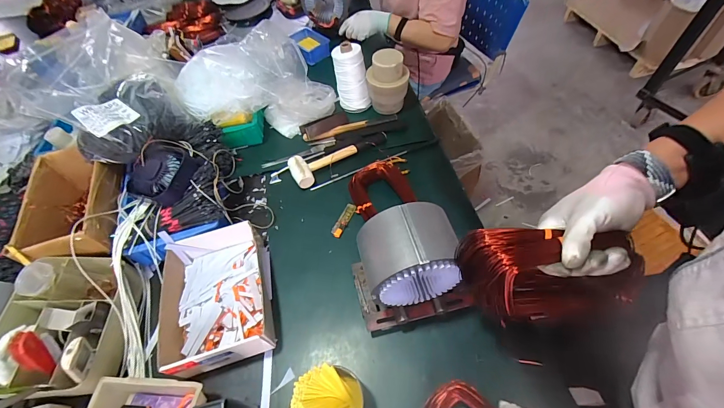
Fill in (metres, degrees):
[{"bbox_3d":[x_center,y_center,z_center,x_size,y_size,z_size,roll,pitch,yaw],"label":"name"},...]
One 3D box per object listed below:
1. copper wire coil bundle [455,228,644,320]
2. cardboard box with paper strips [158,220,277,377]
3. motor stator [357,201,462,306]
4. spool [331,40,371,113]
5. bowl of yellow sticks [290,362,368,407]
[{"bbox_3d":[0.215,0.088,0.394,0.186,0.107,0.075,3,56,7],"label":"copper wire coil bundle"},{"bbox_3d":[-0.282,0.173,0.611,0.202,0.067,0.247,-17,55,-7],"label":"cardboard box with paper strips"},{"bbox_3d":[0.078,0.082,0.506,0.142,0.128,0.119,-13,55,-4],"label":"motor stator"},{"bbox_3d":[-0.029,-0.342,0.874,0.087,0.162,0.071,-13,55,-4],"label":"spool"},{"bbox_3d":[-0.047,0.302,0.486,0.097,0.093,0.096,-3,54,4],"label":"bowl of yellow sticks"}]

